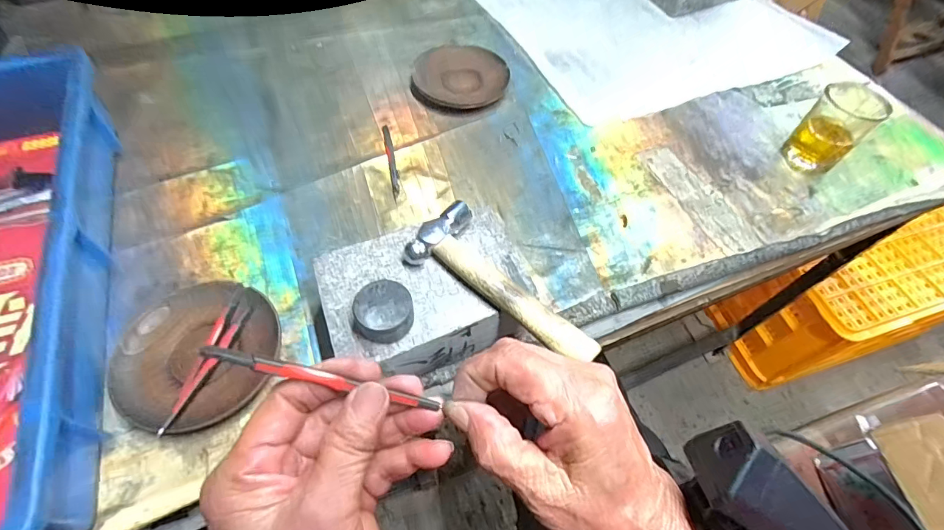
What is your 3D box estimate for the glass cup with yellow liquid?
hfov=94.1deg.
[{"bbox_3d":[0.382,-0.143,0.468,0.055,0.079,0.057,2,58,-3],"label":"glass cup with yellow liquid"}]

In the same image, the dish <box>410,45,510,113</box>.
[{"bbox_3d":[-0.014,-0.223,0.520,0.111,0.019,0.093,4,58,-2],"label":"dish"}]

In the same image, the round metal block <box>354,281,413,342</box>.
[{"bbox_3d":[-0.058,0.031,0.291,0.037,0.022,0.035,3,58,-5],"label":"round metal block"}]

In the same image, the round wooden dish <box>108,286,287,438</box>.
[{"bbox_3d":[-0.206,0.065,0.333,0.110,0.015,0.113,2,58,-3],"label":"round wooden dish"}]

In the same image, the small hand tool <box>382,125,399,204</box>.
[{"bbox_3d":[-0.083,-0.108,0.457,0.008,0.004,0.105,-9,59,-10],"label":"small hand tool"}]

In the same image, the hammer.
[{"bbox_3d":[0.027,0.009,0.312,0.144,0.018,0.058,33,60,13],"label":"hammer"}]

